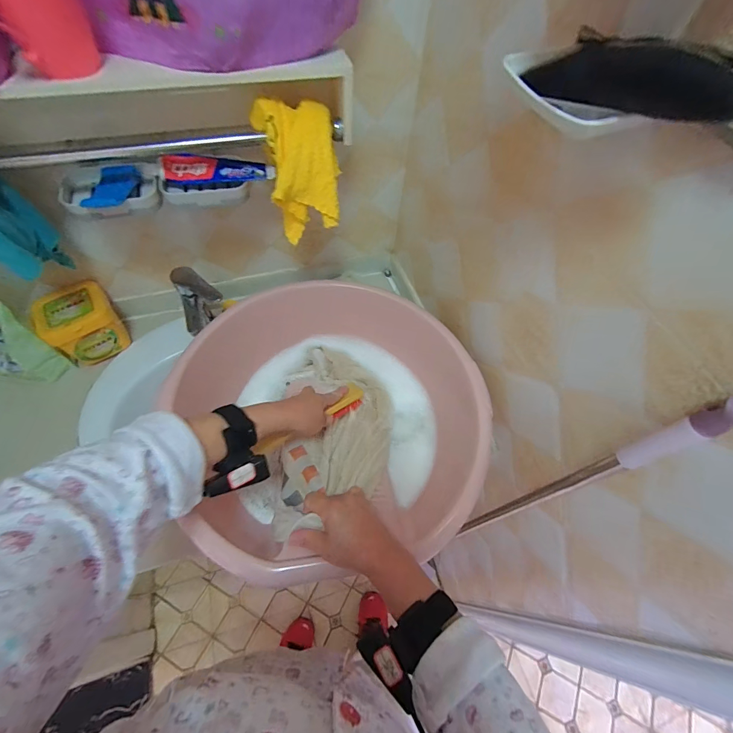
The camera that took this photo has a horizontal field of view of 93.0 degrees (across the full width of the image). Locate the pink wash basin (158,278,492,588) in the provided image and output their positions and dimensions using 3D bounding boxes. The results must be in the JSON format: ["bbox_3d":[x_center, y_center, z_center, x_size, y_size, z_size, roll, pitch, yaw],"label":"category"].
[{"bbox_3d":[-0.053,0.074,0.572,0.470,0.141,0.430,0,59,-4],"label":"pink wash basin"}]

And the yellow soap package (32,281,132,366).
[{"bbox_3d":[-0.570,-0.084,0.706,0.124,0.105,0.111,-39,69,-23],"label":"yellow soap package"}]

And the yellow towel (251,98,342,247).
[{"bbox_3d":[-0.099,-0.290,0.530,0.122,0.159,0.101,-12,61,-11],"label":"yellow towel"}]

